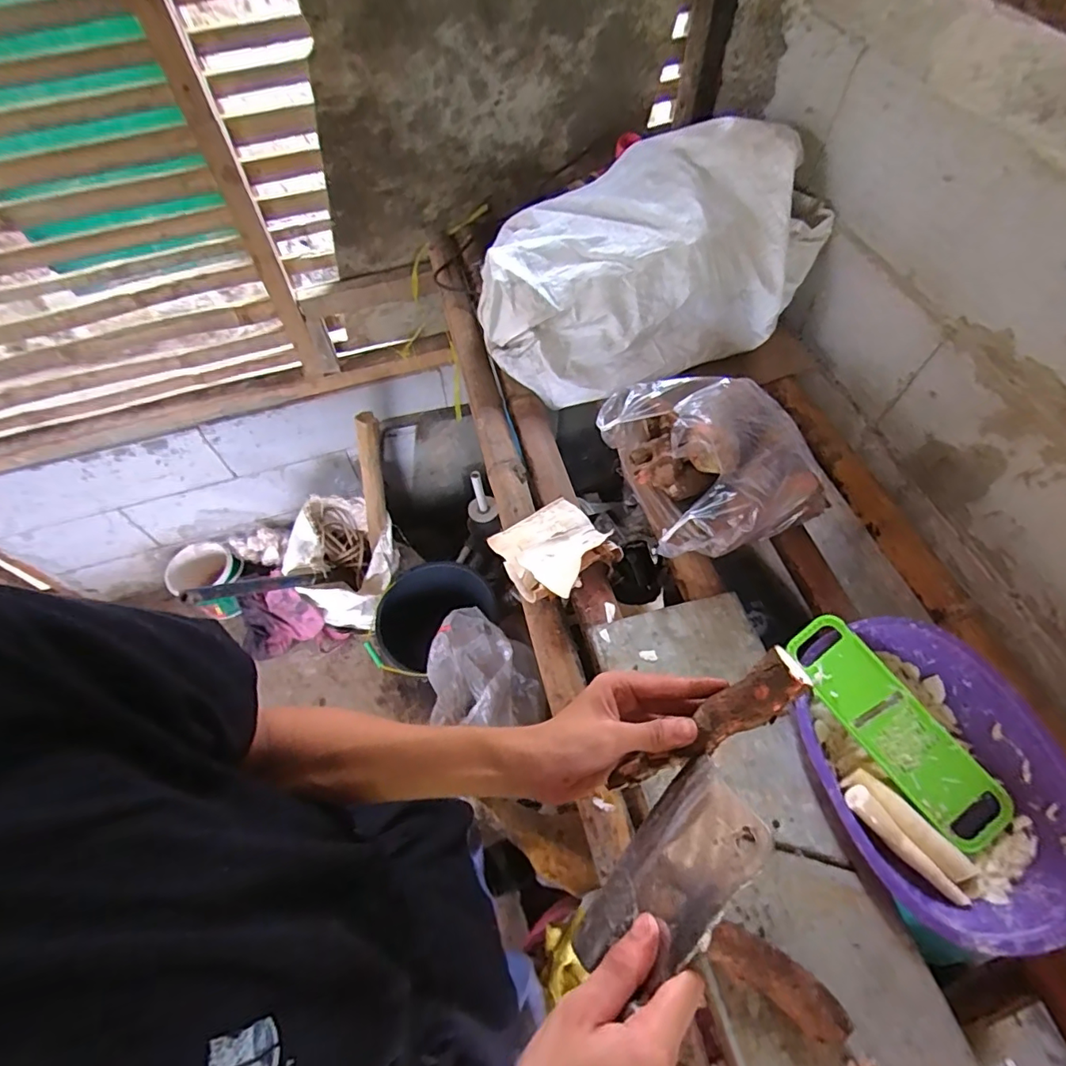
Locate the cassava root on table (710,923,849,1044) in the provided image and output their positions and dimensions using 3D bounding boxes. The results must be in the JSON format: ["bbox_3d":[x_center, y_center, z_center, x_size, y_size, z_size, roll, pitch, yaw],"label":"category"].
[{"bbox_3d":[0.215,0.397,0.471,0.119,0.042,0.038,29,64,17],"label":"cassava root on table"}]

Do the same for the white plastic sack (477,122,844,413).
[{"bbox_3d":[0.196,-0.470,0.889,0.593,0.196,0.396,-30,64,-16],"label":"white plastic sack"}]

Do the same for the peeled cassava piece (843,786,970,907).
[{"bbox_3d":[0.379,0.318,0.532,0.026,0.025,0.134,-38,66,-20],"label":"peeled cassava piece"}]

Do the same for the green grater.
[{"bbox_3d":[0.399,0.213,0.579,0.081,0.010,0.266,-38,76,-4],"label":"green grater"}]

